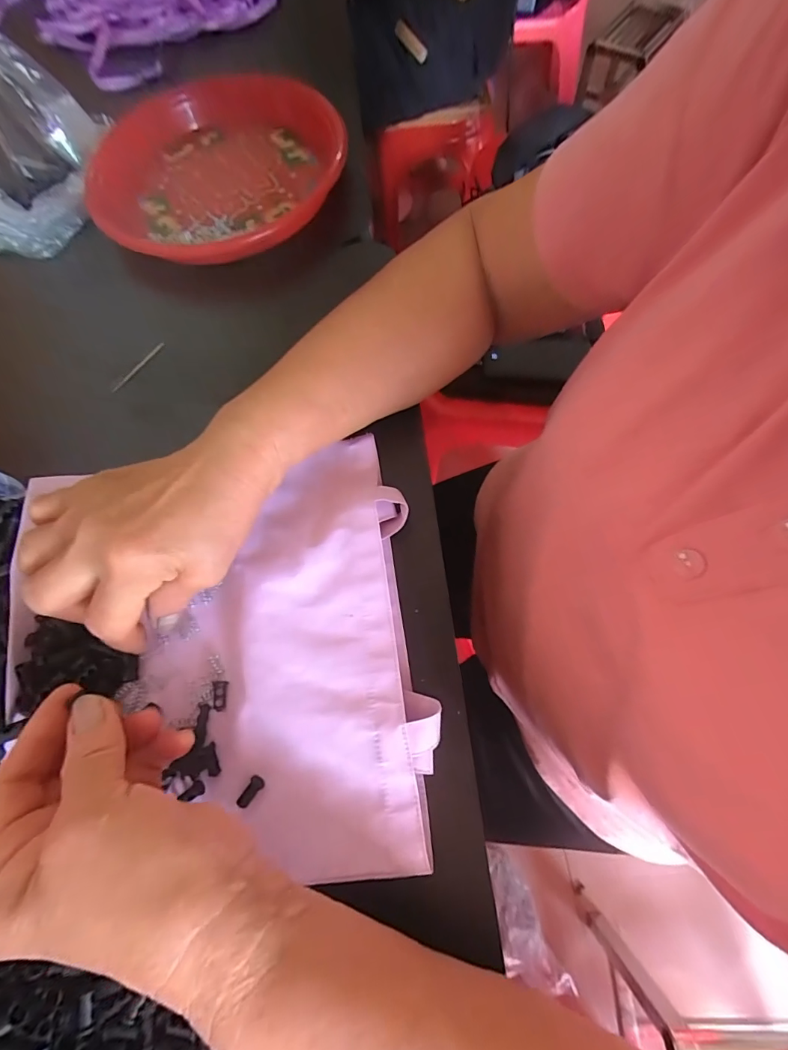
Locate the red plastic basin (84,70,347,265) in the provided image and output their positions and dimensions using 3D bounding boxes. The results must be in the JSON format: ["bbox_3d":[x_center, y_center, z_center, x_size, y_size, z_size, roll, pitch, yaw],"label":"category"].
[{"bbox_3d":[-0.159,-0.333,0.404,0.214,0.047,0.213,-1,66,2],"label":"red plastic basin"}]

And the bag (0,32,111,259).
[{"bbox_3d":[-0.333,-0.316,0.375,0.079,0.123,0.149,10,71,8],"label":"bag"}]

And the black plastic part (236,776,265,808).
[{"bbox_3d":[-0.079,0.147,0.240,0.008,0.004,0.018,33,75,15],"label":"black plastic part"}]

